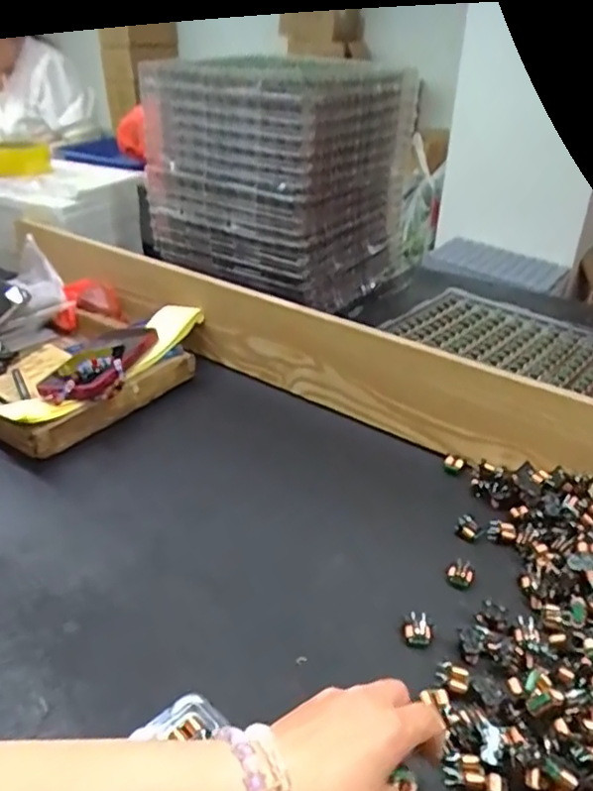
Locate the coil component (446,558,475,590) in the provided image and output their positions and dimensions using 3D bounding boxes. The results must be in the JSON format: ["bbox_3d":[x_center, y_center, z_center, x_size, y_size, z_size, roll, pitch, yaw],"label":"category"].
[{"bbox_3d":[0.139,0.150,0.519,0.022,0.017,0.016,13,31,17],"label":"coil component"}]

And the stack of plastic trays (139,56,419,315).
[{"bbox_3d":[-0.025,-0.361,1.012,0.338,0.305,0.308,22,36,32],"label":"stack of plastic trays"}]

